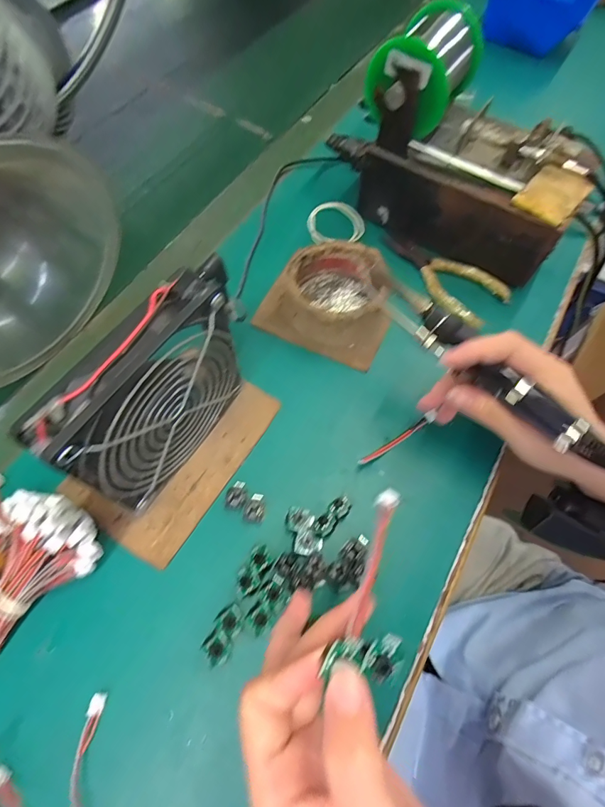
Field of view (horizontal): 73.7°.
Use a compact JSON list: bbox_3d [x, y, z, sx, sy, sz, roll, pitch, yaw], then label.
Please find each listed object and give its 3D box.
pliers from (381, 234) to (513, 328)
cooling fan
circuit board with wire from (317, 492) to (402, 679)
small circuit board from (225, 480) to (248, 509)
[{"bbox_3d":[0.131,-0.124,0.377,0.057,0.015,0.127,-33,71,-17],"label":"pliers"},{"bbox_3d":[-0.084,-0.003,0.245,0.028,0.130,0.124,32,68,11],"label":"cooling fan"},{"bbox_3d":[0.035,0.076,0.177,0.026,0.009,0.086,22,46,7],"label":"circuit board with wire"},{"bbox_3d":[-0.046,0.065,0.285,0.015,0.008,0.019,40,69,14],"label":"small circuit board"}]

